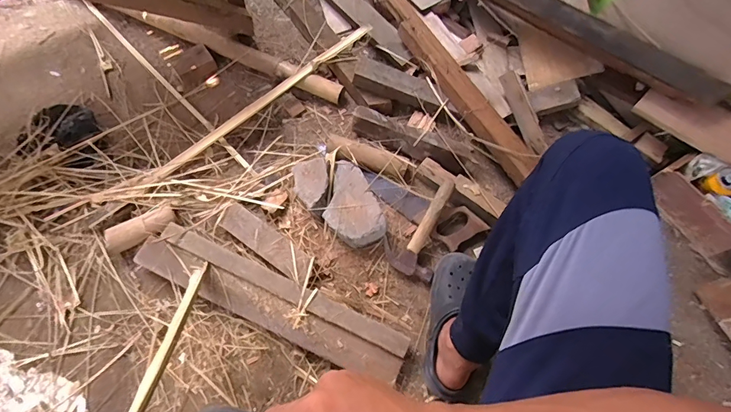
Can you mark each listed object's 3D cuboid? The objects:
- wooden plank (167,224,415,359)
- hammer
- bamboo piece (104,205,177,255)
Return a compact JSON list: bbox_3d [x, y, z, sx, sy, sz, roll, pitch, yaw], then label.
[{"bbox_3d":[-0.157,0.158,0.788,0.509,0.023,0.042,24,67,7],"label":"wooden plank"},{"bbox_3d":[0.126,0.042,0.849,0.116,0.031,0.211,30,87,10],"label":"hammer"},{"bbox_3d":[-0.456,0.051,0.839,0.144,0.051,0.056,-25,70,-13],"label":"bamboo piece"}]

